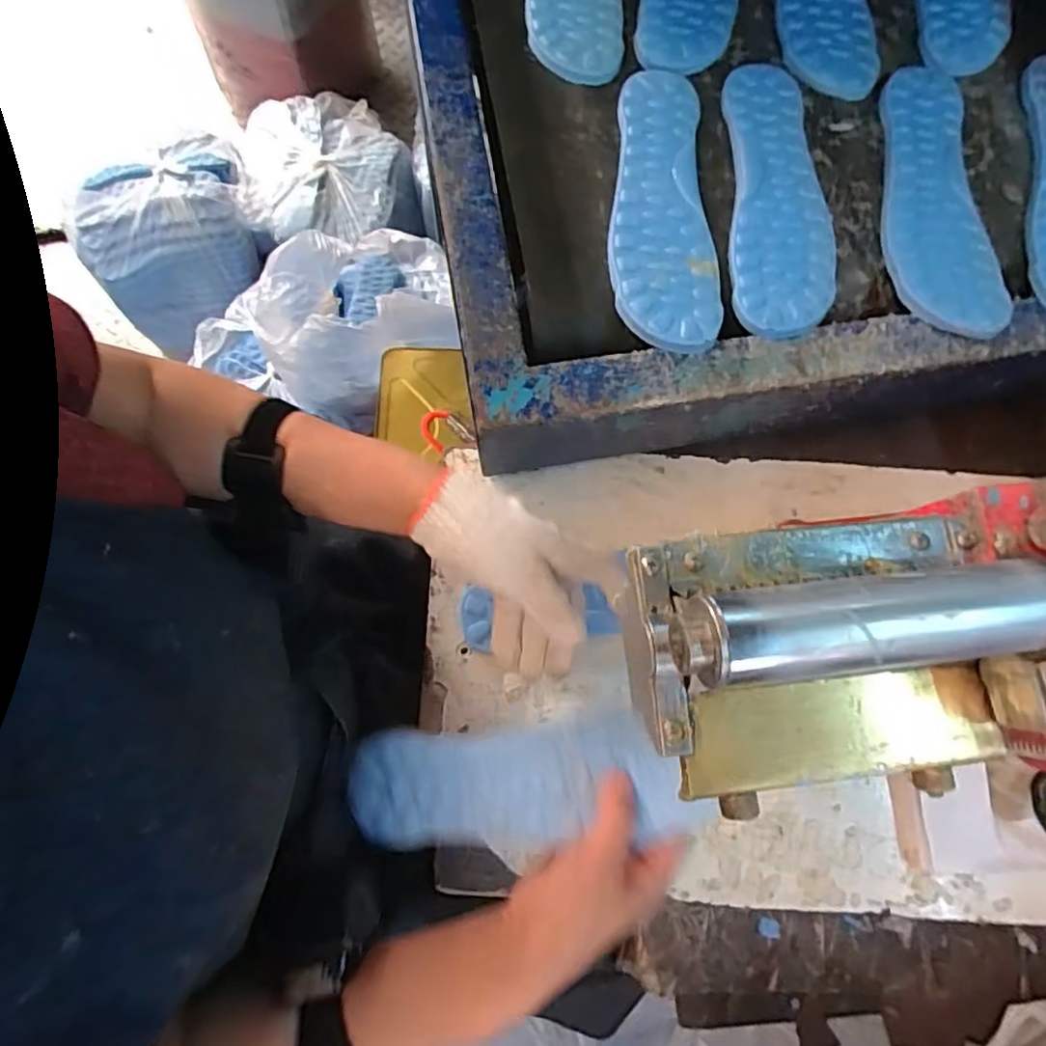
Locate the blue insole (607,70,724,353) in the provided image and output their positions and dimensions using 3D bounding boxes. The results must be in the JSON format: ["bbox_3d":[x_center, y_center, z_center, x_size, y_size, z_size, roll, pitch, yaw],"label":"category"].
[{"bbox_3d":[0.103,-0.241,0.463,0.077,0.012,0.240,-1,77,-2],"label":"blue insole"}]

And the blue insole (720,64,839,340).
[{"bbox_3d":[0.199,-0.253,0.470,0.080,0.013,0.244,3,77,-1],"label":"blue insole"}]

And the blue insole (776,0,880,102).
[{"bbox_3d":[0.260,-0.484,0.539,0.080,0.018,0.261,3,77,-1],"label":"blue insole"}]

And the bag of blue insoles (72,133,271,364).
[{"bbox_3d":[-0.587,-0.486,1.050,0.285,0.133,0.279,-28,79,-7],"label":"bag of blue insoles"}]

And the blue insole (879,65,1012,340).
[{"bbox_3d":[0.320,-0.256,0.476,0.076,0.021,0.242,4,77,0],"label":"blue insole"}]

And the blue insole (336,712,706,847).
[{"bbox_3d":[-0.007,0.158,0.373,0.211,0.026,0.063,-7,77,10],"label":"blue insole"}]

